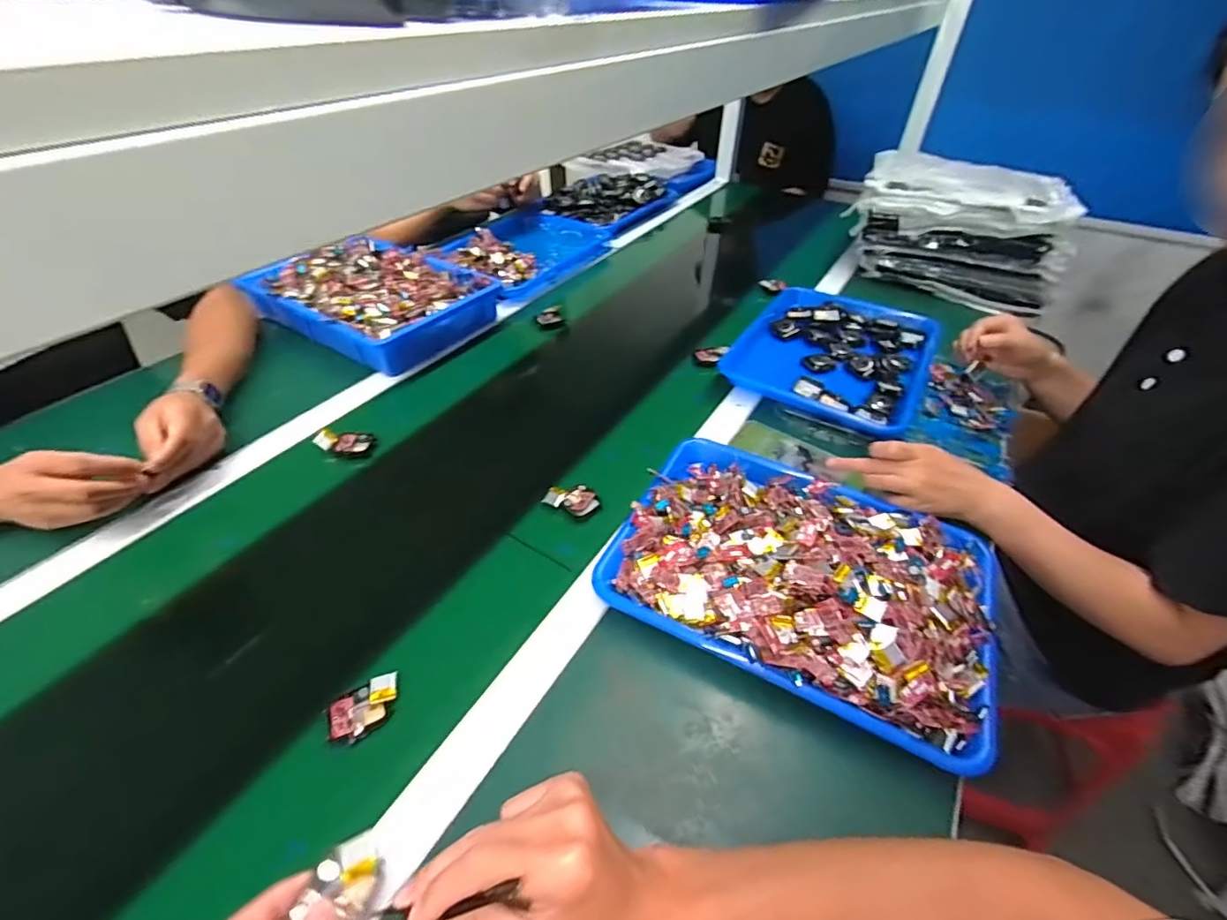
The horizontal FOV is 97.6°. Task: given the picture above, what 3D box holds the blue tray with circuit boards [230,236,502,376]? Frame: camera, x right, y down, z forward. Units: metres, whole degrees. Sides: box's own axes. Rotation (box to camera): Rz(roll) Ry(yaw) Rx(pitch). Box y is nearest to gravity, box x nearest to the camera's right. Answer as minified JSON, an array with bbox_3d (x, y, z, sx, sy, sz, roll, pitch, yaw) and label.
[{"bbox_3d":[-0.386,-0.259,0.854,0.344,0.066,0.237,23,47,24],"label":"blue tray with circuit boards"}]

